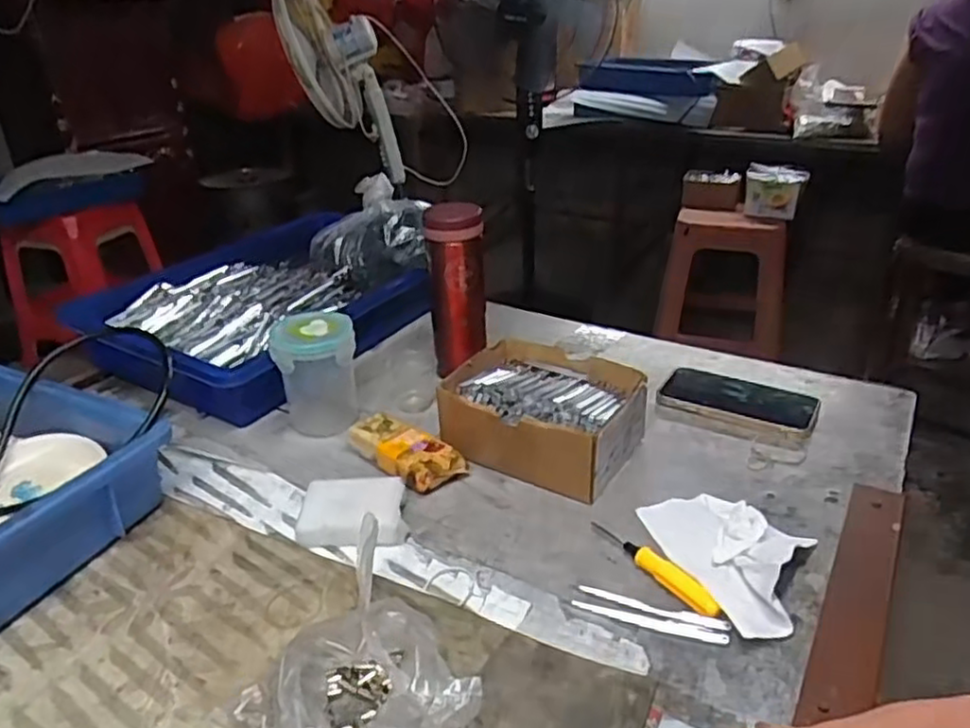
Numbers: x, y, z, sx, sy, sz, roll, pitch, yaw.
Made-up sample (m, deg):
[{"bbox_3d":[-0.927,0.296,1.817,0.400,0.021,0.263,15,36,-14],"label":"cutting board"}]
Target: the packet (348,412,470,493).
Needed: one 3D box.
[{"bbox_3d":[-0.072,0.080,0.646,0.055,0.034,0.106,-24,36,-37],"label":"packet"}]

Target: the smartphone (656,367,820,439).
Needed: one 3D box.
[{"bbox_3d":[0.255,0.038,0.717,0.149,0.013,0.080,16,32,29],"label":"smartphone"}]

